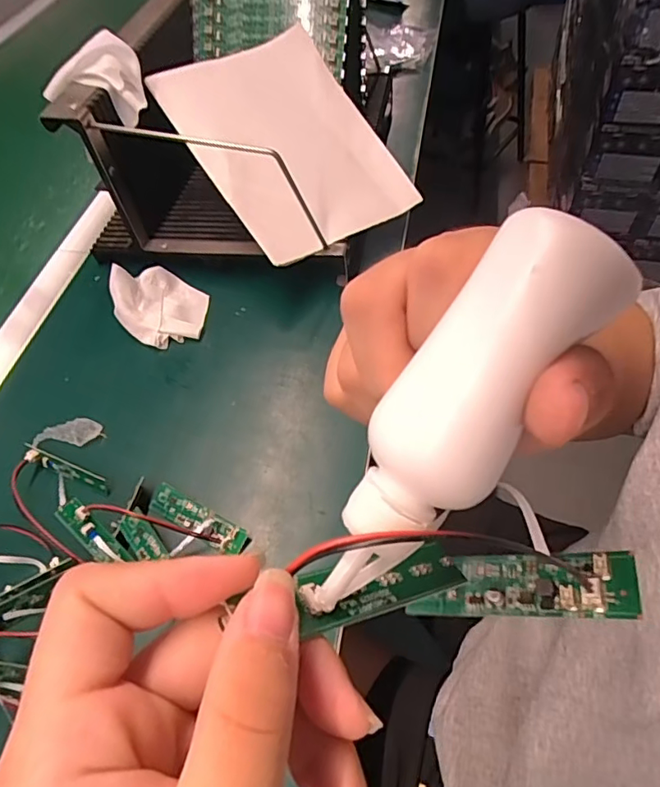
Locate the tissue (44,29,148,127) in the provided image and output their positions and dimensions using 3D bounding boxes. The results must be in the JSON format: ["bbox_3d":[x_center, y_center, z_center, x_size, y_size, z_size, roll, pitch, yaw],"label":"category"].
[{"bbox_3d":[-0.219,-0.291,0.494,0.088,0.043,0.105,-22,55,-11],"label":"tissue"}]

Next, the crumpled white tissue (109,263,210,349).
[{"bbox_3d":[-0.166,-0.091,0.519,0.086,0.041,0.090,-22,55,-11],"label":"crumpled white tissue"}]

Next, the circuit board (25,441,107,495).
[{"bbox_3d":[-0.215,0.059,0.427,0.080,0.013,0.013,18,58,17],"label":"circuit board"}]

